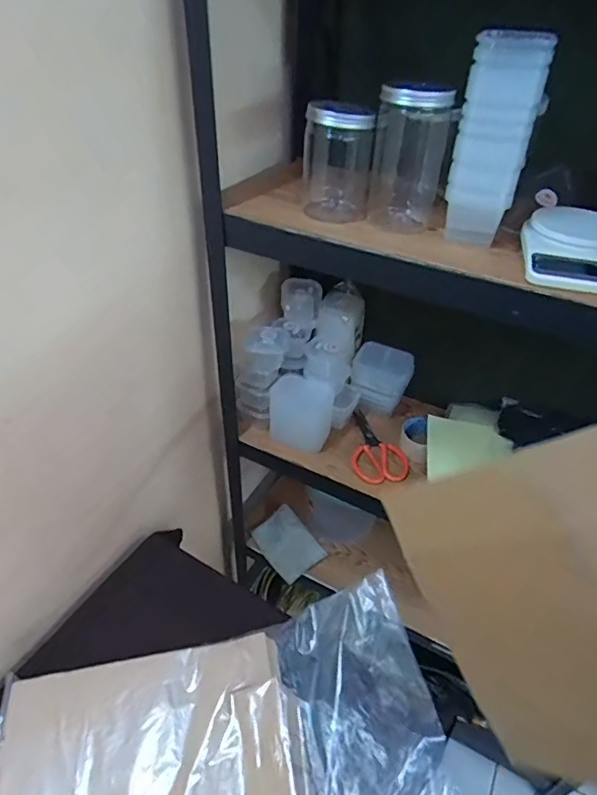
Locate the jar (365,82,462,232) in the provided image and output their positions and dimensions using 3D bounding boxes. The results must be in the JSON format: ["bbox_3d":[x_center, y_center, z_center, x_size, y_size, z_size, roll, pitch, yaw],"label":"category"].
[{"bbox_3d":[0.149,-0.320,0.684,0.099,0.172,0.088,8,41,6],"label":"jar"}]

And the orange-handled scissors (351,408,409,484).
[{"bbox_3d":[0.140,0.097,1.007,0.109,0.017,0.180,-14,43,-18],"label":"orange-handled scissors"}]

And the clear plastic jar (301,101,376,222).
[{"bbox_3d":[0.054,-0.324,0.709,0.091,0.146,0.089,5,41,3],"label":"clear plastic jar"}]

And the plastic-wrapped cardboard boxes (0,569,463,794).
[{"bbox_3d":[-0.090,0.457,0.601,0.536,0.065,0.351,-8,45,-10],"label":"plastic-wrapped cardboard boxes"}]

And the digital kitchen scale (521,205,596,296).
[{"bbox_3d":[0.343,-0.181,0.614,0.131,0.035,0.172,11,42,10],"label":"digital kitchen scale"}]

